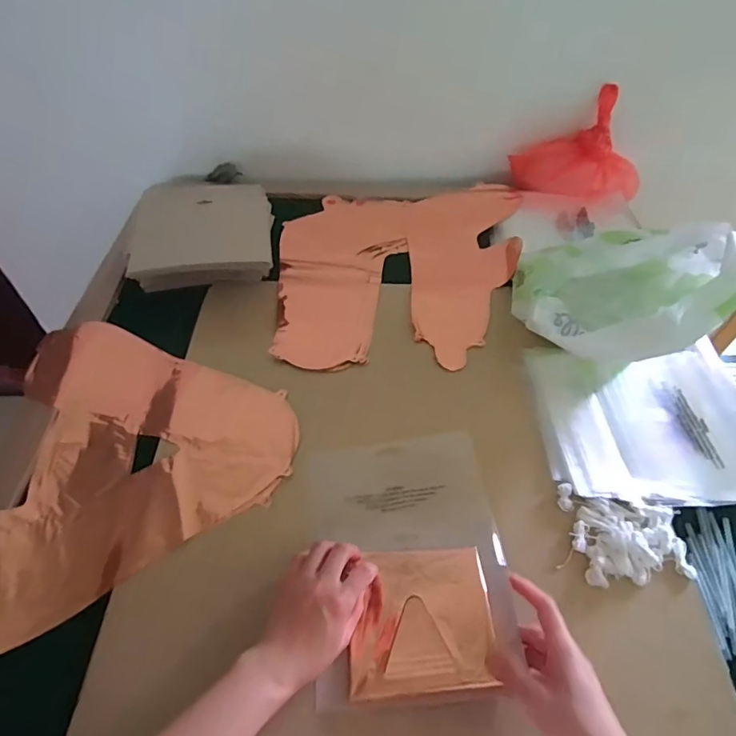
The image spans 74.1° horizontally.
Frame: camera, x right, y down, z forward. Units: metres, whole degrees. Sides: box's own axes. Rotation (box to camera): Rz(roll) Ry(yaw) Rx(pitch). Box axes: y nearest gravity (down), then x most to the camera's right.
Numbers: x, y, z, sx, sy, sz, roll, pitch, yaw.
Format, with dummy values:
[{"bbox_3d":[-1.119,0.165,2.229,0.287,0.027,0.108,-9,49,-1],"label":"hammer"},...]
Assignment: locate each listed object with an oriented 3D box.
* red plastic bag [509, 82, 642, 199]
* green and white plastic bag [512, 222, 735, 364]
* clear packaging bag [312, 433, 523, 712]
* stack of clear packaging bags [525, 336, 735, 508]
[{"bbox_3d":[0.395,-0.391,0.885,0.216,0.138,0.115,-16,54,-14],"label":"red plastic bag"},{"bbox_3d":[0.328,-0.103,0.643,0.241,0.157,0.211,2,52,0],"label":"green and white plastic bag"},{"bbox_3d":[0.044,0.188,0.503,0.192,0.028,0.255,-4,52,-5],"label":"clear packaging bag"},{"bbox_3d":[0.352,0.062,0.603,0.269,0.020,0.212,1,52,-1],"label":"stack of clear packaging bags"}]

